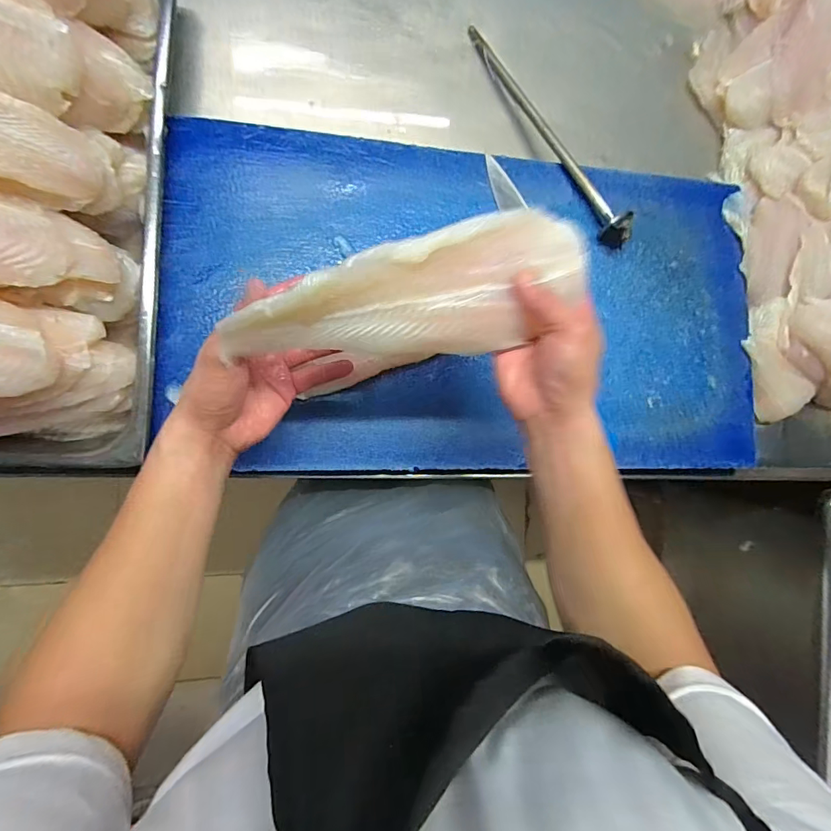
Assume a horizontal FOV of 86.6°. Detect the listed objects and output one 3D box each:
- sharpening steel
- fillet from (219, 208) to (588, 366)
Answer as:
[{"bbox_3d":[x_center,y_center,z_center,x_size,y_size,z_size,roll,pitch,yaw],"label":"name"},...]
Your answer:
[{"bbox_3d":[0.166,-0.343,0.532,0.029,0.063,0.319,-32,97,-7],"label":"sharpening steel"},{"bbox_3d":[0.003,-0.084,0.326,0.264,0.047,0.087,-17,95,-13],"label":"fillet"}]

